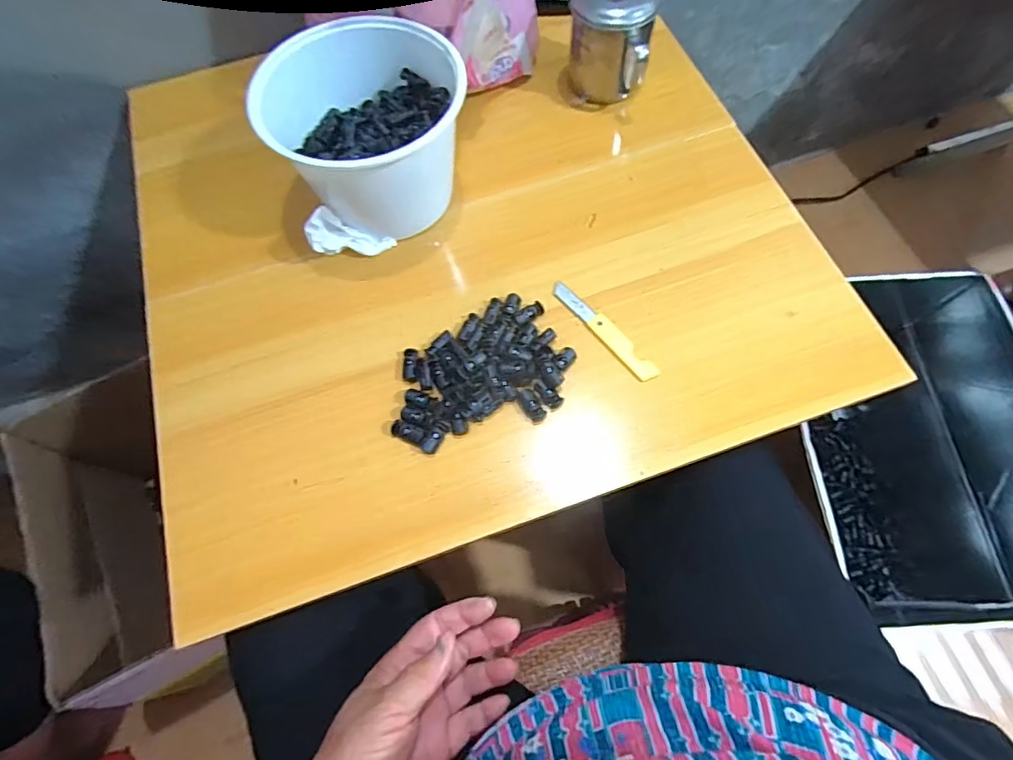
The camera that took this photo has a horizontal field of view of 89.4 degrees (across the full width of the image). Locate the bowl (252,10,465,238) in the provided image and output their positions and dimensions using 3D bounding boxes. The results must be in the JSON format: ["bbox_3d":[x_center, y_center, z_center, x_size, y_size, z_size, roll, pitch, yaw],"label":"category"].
[{"bbox_3d":[-0.116,-0.215,0.458,0.161,0.117,0.139,-38,69,-9],"label":"bowl"}]

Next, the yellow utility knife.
[{"bbox_3d":[0.084,-0.044,0.440,0.020,0.004,0.117,-38,72,-11],"label":"yellow utility knife"}]

